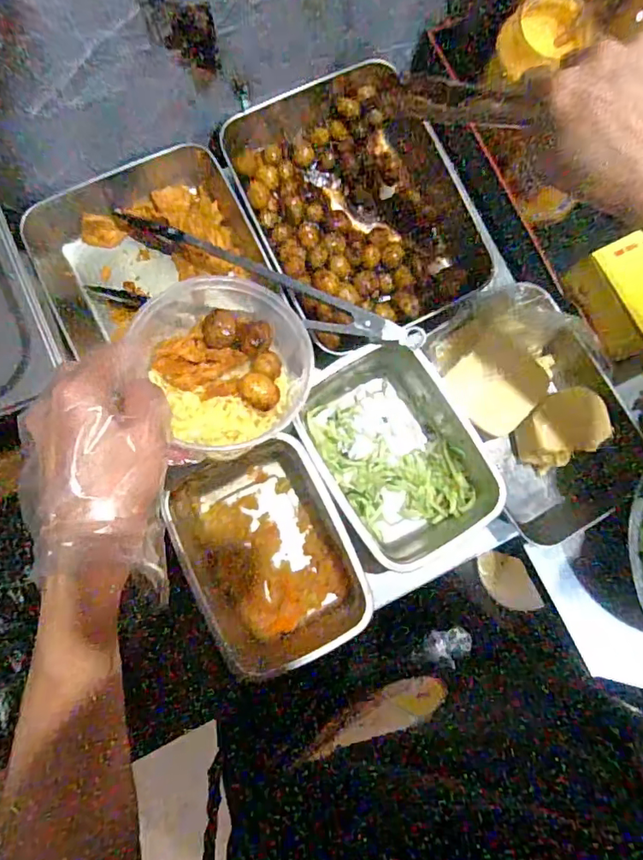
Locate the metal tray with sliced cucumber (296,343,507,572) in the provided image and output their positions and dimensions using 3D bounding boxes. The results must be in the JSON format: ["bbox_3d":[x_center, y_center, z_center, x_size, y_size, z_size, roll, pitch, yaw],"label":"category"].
[{"bbox_3d":[0.065,0.019,0.483,0.130,0.072,0.196,-32,87,-5],"label":"metal tray with sliced cucumber"}]

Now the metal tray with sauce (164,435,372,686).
[{"bbox_3d":[-0.046,0.106,0.465,0.129,0.078,0.180,-23,86,-5],"label":"metal tray with sauce"}]

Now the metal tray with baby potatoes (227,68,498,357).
[{"bbox_3d":[0.038,-0.216,0.515,0.208,0.058,0.255,-27,87,-5],"label":"metal tray with baby potatoes"}]

